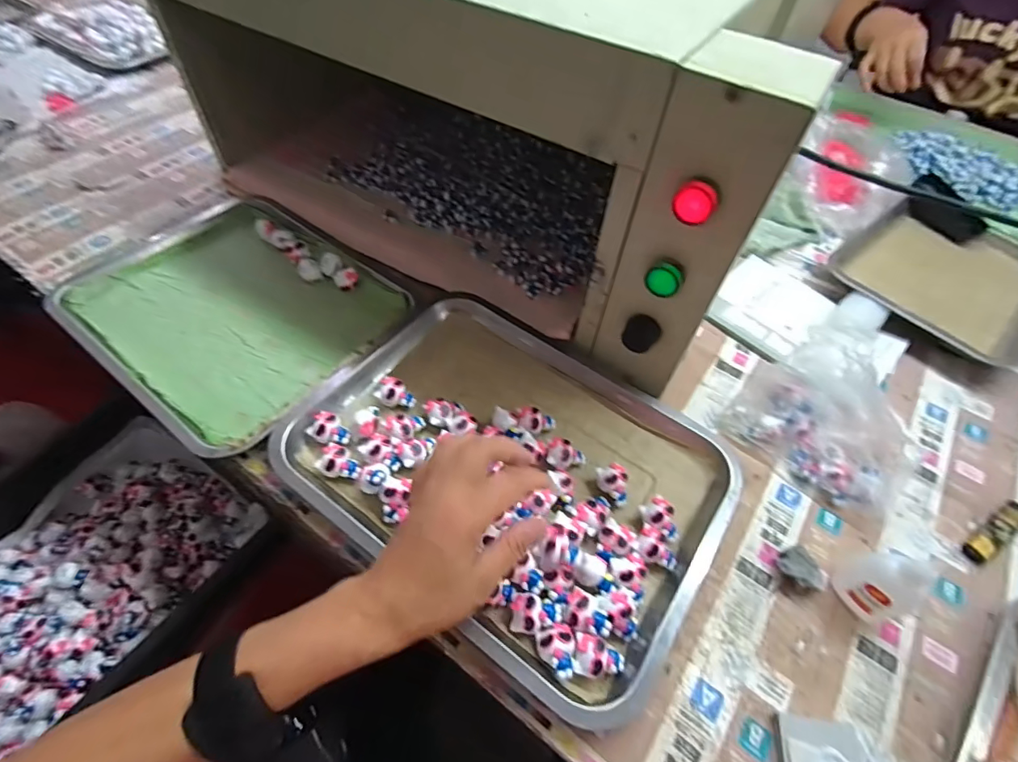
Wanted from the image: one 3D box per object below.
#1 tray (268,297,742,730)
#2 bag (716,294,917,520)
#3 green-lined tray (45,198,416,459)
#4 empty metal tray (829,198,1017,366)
[{"bbox_3d":[0.001,0.066,0.423,0.348,0.041,0.272,28,61,16],"label":"tray"},{"bbox_3d":[0.292,0.028,0.426,0.111,0.115,0.144,-28,62,-18],"label":"bag"},{"bbox_3d":[-0.294,-0.085,0.520,0.339,0.036,0.254,33,62,19],"label":"green-lined tray"},{"bbox_3d":[0.549,-0.139,0.609,0.266,0.024,0.211,-35,63,-25],"label":"empty metal tray"}]

